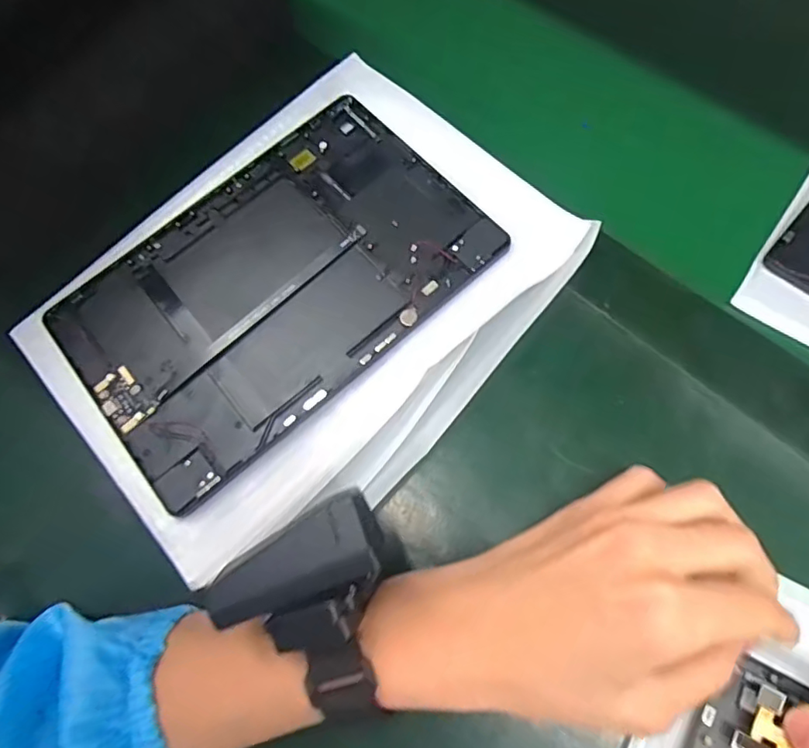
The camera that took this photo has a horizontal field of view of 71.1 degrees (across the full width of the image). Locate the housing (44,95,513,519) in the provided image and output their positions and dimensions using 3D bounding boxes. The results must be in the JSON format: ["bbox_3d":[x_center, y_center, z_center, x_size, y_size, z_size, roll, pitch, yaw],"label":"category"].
[{"bbox_3d":[-0.075,-0.052,0.329,0.233,0.009,0.155,-39,72,-7],"label":"housing"}]

